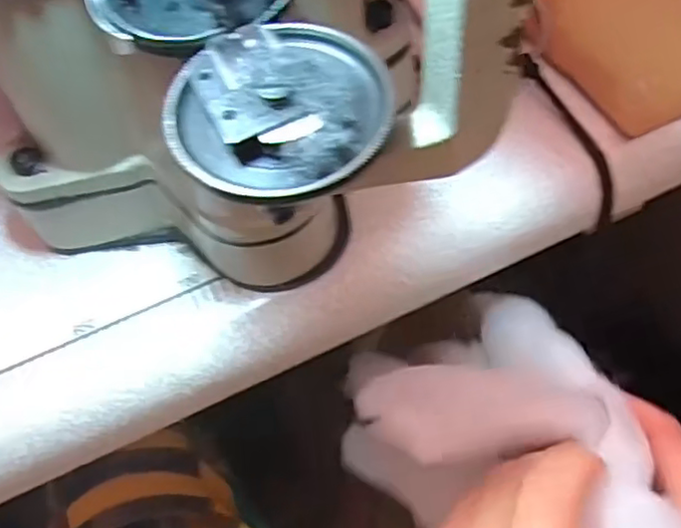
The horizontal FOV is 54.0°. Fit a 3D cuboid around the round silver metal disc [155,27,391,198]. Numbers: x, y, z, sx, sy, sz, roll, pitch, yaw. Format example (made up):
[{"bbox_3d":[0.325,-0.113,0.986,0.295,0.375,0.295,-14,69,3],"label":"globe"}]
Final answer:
[{"bbox_3d":[-0.016,-0.042,0.171,0.056,0.007,0.054,-2,61,3],"label":"round silver metal disc"}]

